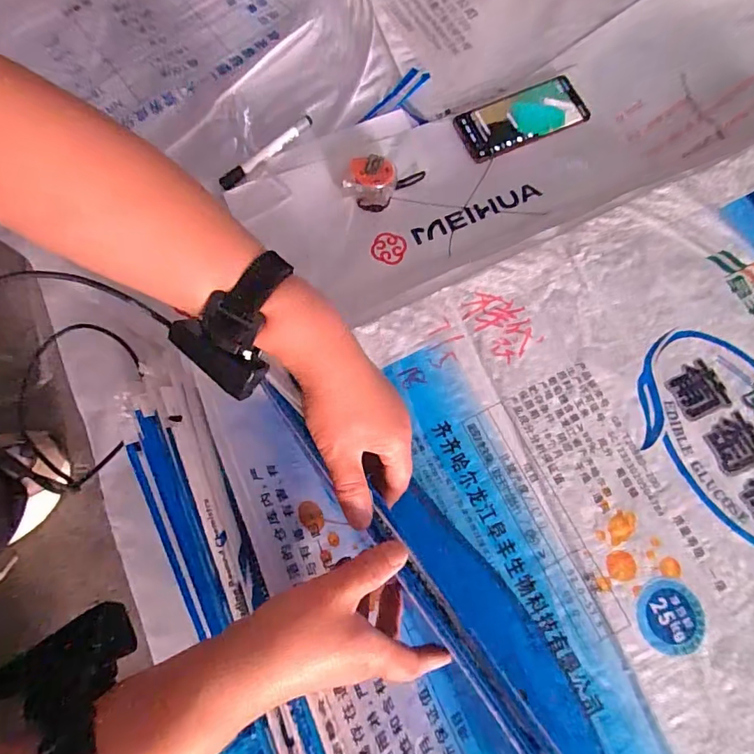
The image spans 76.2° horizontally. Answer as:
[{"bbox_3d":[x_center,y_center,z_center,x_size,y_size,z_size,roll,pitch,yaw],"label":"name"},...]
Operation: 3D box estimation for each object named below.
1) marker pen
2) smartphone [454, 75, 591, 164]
[{"bbox_3d":[-0.140,-0.288,0.613,0.146,0.014,0.020,-39,79,-9],"label":"marker pen"},{"bbox_3d":[0.191,-0.343,0.633,0.165,0.010,0.076,-22,77,-6],"label":"smartphone"}]

